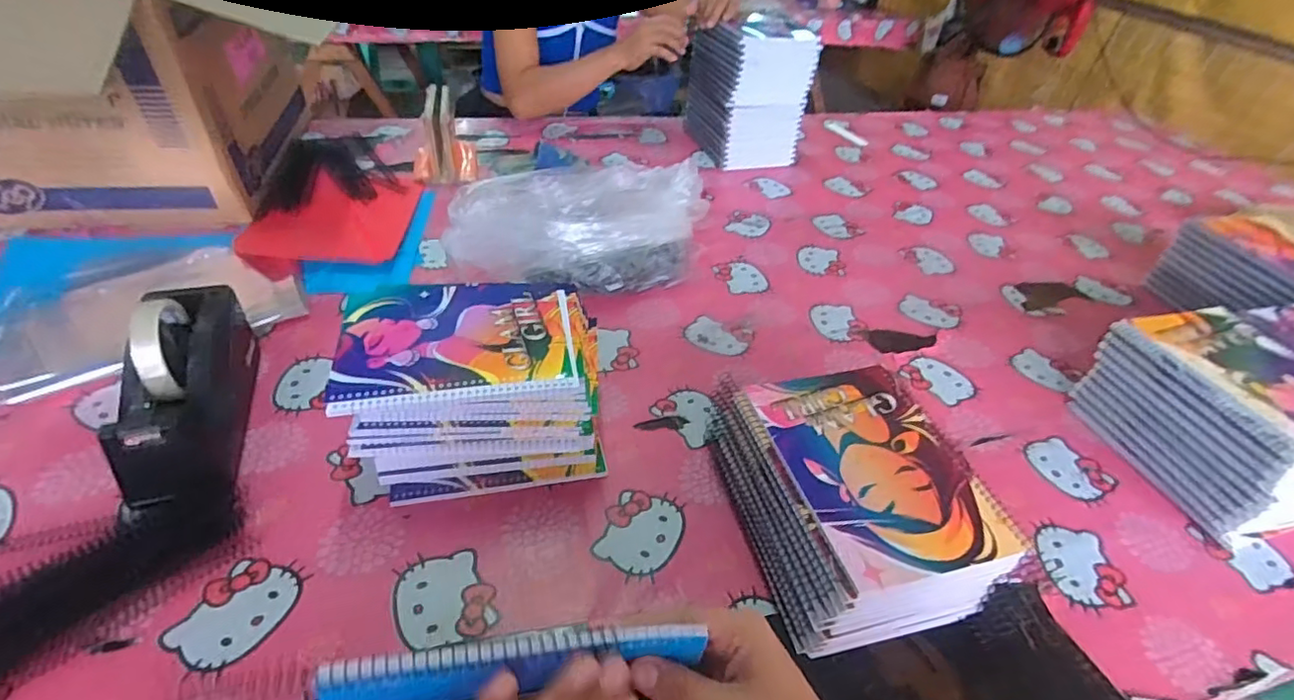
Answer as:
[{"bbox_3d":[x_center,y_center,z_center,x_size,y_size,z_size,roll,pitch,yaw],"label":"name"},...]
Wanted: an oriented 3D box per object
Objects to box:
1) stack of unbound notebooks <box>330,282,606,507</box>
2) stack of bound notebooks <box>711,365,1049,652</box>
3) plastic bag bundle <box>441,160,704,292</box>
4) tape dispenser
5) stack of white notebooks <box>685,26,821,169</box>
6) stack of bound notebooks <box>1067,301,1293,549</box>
[{"bbox_3d":[-0.159,0.032,0.565,0.216,0.116,0.166,-4,43,-13],"label":"stack of unbound notebooks"},{"bbox_3d":[0.168,0.126,0.513,0.156,0.115,0.214,-7,44,-16],"label":"stack of bound notebooks"},{"bbox_3d":[-0.084,-0.168,0.799,0.340,0.122,0.209,-15,47,-24],"label":"plastic bag bundle"},{"bbox_3d":[-0.414,0.034,0.533,0.077,0.108,0.220,-9,44,-18],"label":"tape dispenser"},{"bbox_3d":[0.192,-0.478,1.109,0.178,0.225,0.184,-11,45,-20],"label":"stack of white notebooks"},{"bbox_3d":[0.734,0.060,0.651,0.466,0.128,0.211,-4,43,-13],"label":"stack of bound notebooks"}]

